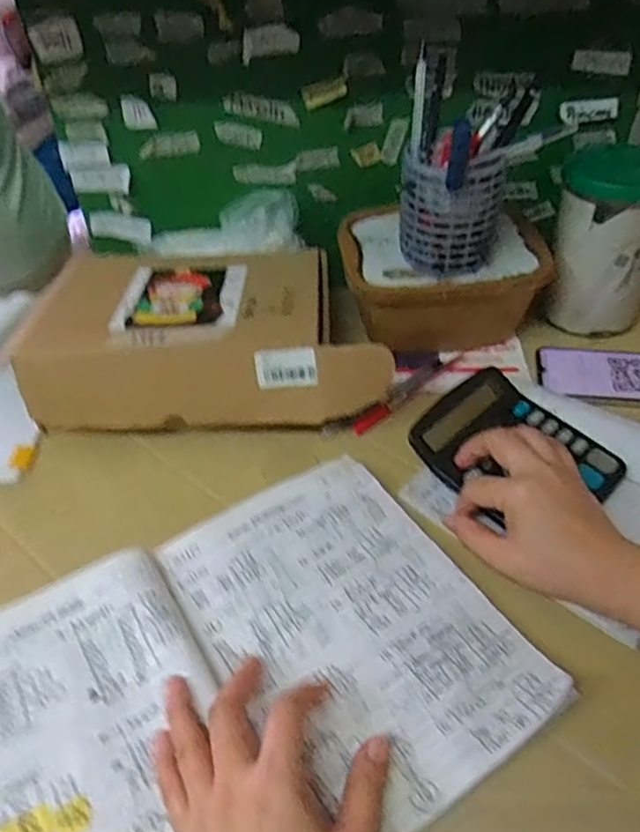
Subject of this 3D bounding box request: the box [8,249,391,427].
[{"bbox_3d":[-0.103,-0.079,0.629,0.323,0.090,0.221,-1,43,2],"label":"box"}]

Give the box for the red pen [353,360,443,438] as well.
[{"bbox_3d":[0.088,-0.025,0.616,0.150,0.011,0.012,-34,51,-29],"label":"red pen"}]

